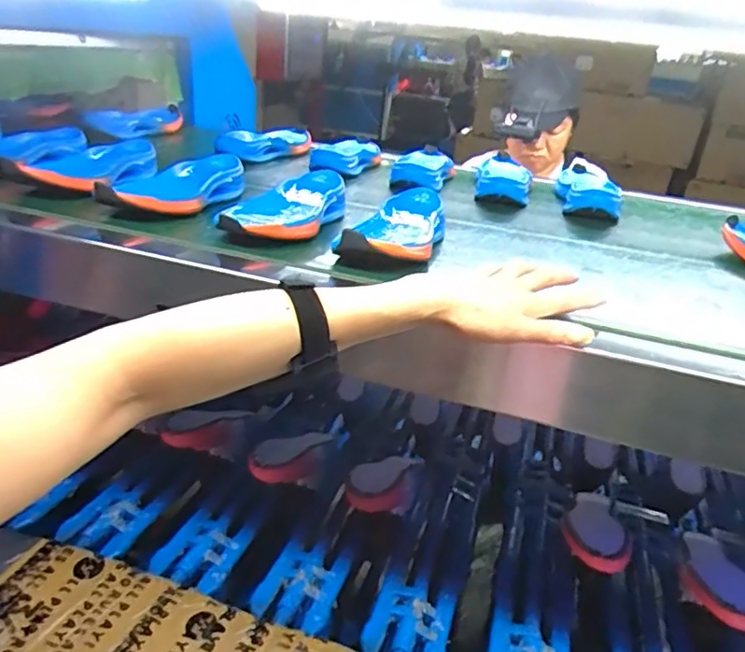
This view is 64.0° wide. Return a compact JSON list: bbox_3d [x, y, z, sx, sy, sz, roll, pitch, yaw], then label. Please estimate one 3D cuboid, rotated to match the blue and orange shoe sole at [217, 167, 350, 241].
[{"bbox_3d":[-0.096,-0.144,0.693,0.094,0.058,0.240,10,18,9],"label":"blue and orange shoe sole"}]

